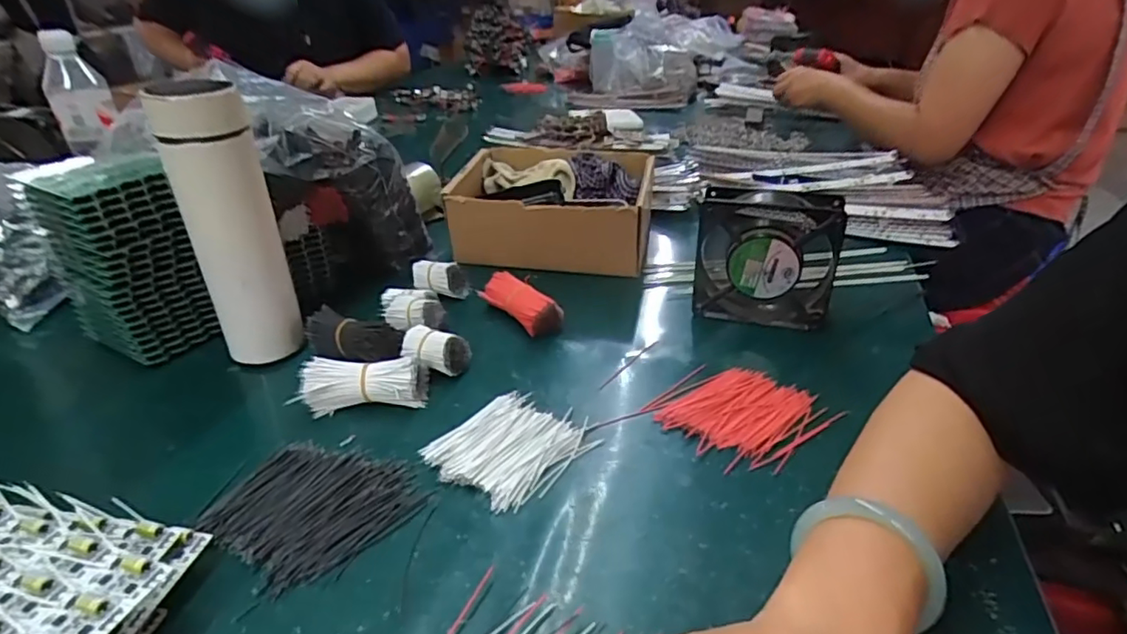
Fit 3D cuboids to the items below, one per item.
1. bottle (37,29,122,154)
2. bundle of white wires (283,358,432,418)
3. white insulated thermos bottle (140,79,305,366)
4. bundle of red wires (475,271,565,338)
[{"bbox_3d":[-0.583,-0.268,0.715,0.063,0.130,0.066,-22,36,-31],"label":"bottle"},{"bbox_3d":[-0.157,0.052,0.467,0.094,0.036,0.035,-6,30,-7],"label":"bundle of white wires"},{"bbox_3d":[-0.252,-0.062,0.460,0.063,0.222,0.060,-19,35,-28],"label":"white insulated thermos bottle"},{"bbox_3d":[-0.040,-0.014,0.567,0.090,0.031,0.041,22,38,35],"label":"bundle of red wires"}]

